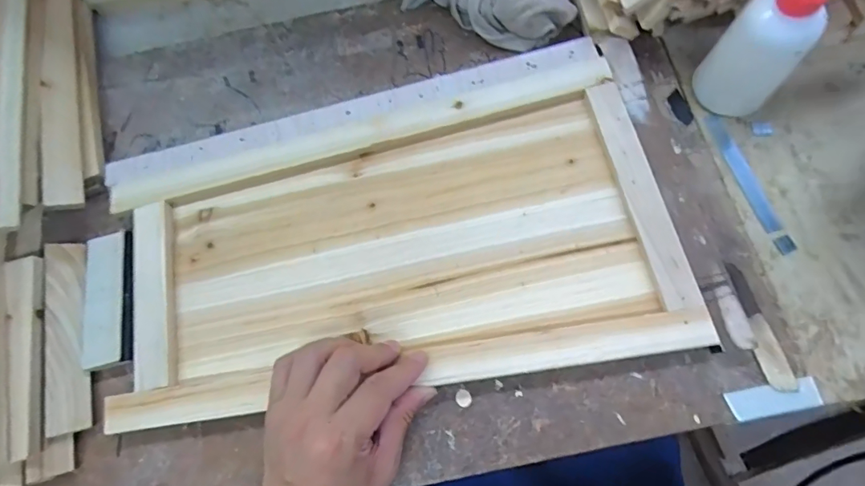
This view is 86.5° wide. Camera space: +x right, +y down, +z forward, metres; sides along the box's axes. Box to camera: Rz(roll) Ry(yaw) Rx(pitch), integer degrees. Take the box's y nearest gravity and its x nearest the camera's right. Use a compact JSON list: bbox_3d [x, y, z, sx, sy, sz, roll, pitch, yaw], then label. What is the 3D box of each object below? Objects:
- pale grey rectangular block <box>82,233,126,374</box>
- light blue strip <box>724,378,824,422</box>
[{"bbox_3d":[-0.270,0.046,0.378,0.030,0.010,0.109,-12,70,-1],"label":"pale grey rectangular block"},{"bbox_3d":[0.246,0.112,0.330,0.064,0.004,0.019,-11,70,1],"label":"light blue strip"}]

